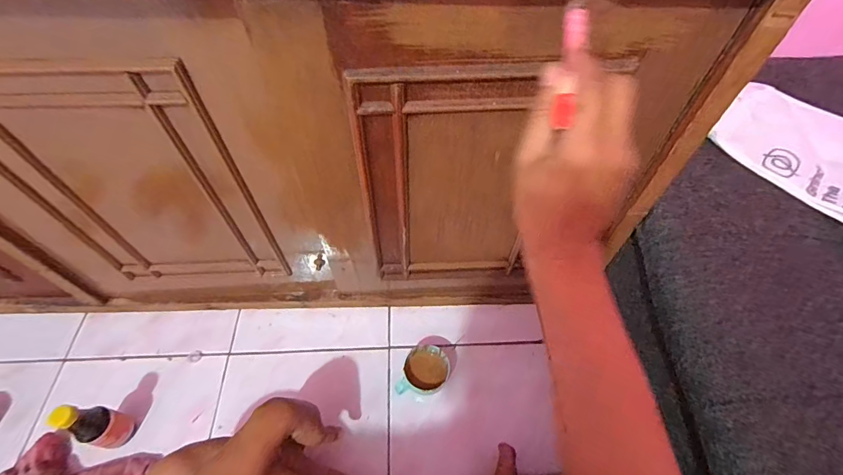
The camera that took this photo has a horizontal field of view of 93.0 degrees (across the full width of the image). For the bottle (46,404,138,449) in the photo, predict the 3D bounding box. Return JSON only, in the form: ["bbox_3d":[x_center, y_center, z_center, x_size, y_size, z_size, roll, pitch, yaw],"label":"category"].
[{"bbox_3d":[-0.515,0.293,0.626,0.041,0.128,0.052,13,57,8],"label":"bottle"}]

